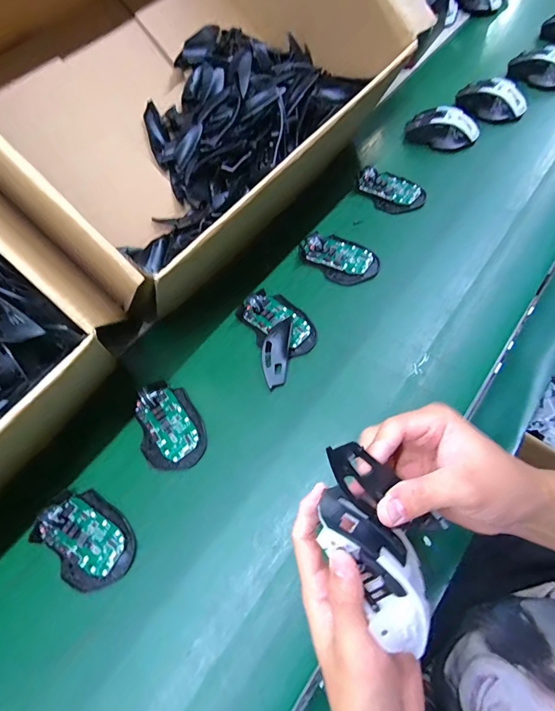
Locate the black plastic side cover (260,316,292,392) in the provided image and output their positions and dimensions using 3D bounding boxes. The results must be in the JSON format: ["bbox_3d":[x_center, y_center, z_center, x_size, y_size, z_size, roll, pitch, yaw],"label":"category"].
[{"bbox_3d":[-0.002,-0.006,0.450,0.034,0.013,0.098,4,62,9],"label":"black plastic side cover"}]

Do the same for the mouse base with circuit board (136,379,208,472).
[{"bbox_3d":[-0.131,0.080,0.420,0.073,0.016,0.111,-33,68,-13],"label":"mouse base with circuit board"}]

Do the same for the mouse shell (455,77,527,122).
[{"bbox_3d":[0.371,-0.445,0.619,0.114,0.032,0.062,26,67,19],"label":"mouse shell"}]

